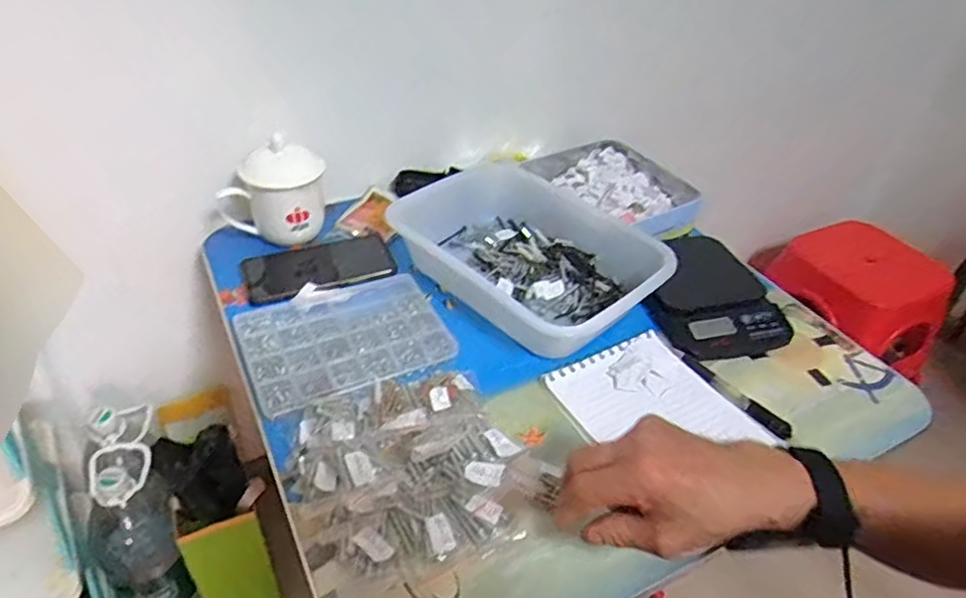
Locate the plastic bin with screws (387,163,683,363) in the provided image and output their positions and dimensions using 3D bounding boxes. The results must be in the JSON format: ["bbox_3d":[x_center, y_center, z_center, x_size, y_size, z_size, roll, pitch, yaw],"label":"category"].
[{"bbox_3d":[0.048,-0.048,0.703,0.268,0.067,0.206,34,48,31],"label":"plastic bin with screws"}]

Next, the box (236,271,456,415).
[{"bbox_3d":[-0.141,0.033,0.630,0.193,0.019,0.155,-21,46,-27],"label":"box"}]

